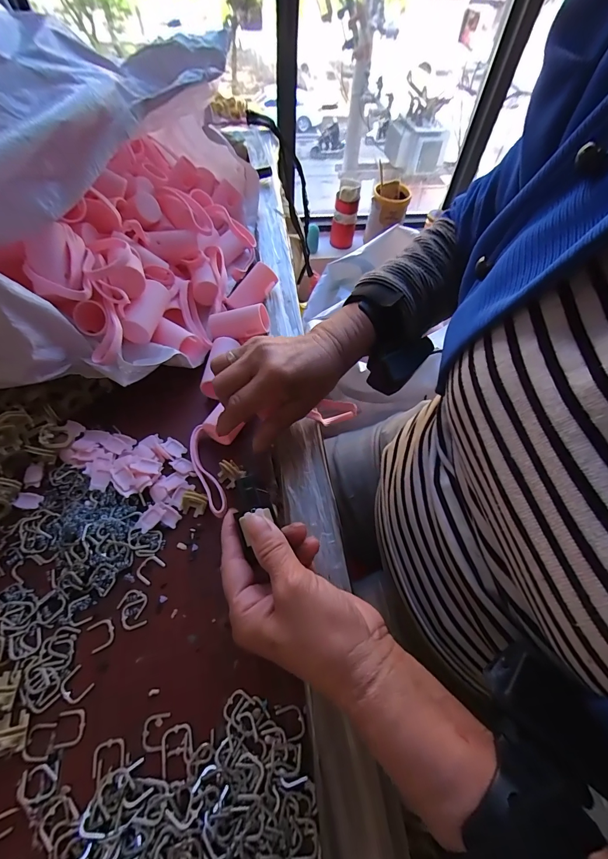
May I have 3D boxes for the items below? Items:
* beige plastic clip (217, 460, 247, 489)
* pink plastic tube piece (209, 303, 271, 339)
[{"bbox_3d":[-0.065,0.038,0.321,0.024,0.019,0.020,-33,64,-17],"label":"beige plastic clip"},{"bbox_3d":[-0.071,-0.120,0.396,0.065,0.028,0.023,-8,59,-4],"label":"pink plastic tube piece"}]

